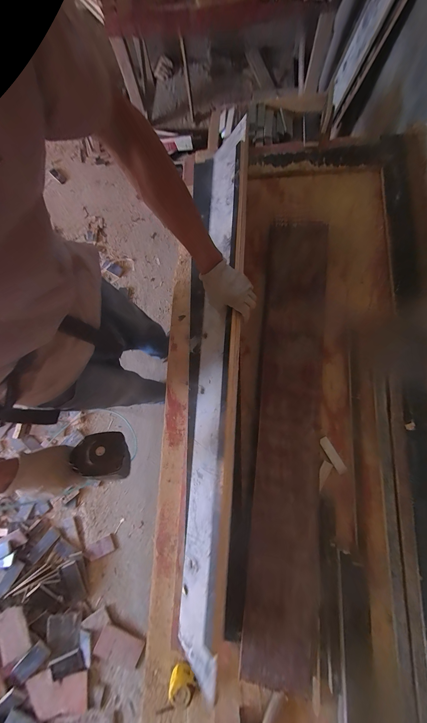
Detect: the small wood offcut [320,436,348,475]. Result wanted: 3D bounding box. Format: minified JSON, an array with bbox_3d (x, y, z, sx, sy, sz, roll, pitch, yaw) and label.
[{"bbox_3d":[0.328,0.258,0.642,0.028,0.004,0.111,-33,91,-2],"label":"small wood offcut"}]

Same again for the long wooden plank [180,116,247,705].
[{"bbox_3d":[-0.013,0.009,0.622,0.028,0.228,1.309,9,81,-34],"label":"long wooden plank"}]

